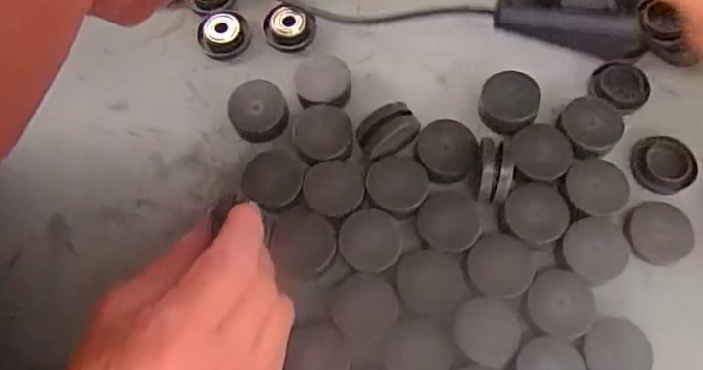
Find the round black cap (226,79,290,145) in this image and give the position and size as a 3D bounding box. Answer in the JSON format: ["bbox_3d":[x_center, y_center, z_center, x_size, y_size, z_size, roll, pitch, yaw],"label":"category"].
[{"bbox_3d":[-0.053,-0.042,0.342,0.033,0.019,0.034,-1,69,2],"label":"round black cap"}]

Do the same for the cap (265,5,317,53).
[{"bbox_3d":[-0.038,-0.097,0.364,0.031,0.014,0.027,0,69,2],"label":"cap"}]

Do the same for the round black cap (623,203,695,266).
[{"bbox_3d":[0.159,0.025,0.304,0.033,0.006,0.033,-1,69,2],"label":"round black cap"}]

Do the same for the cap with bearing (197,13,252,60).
[{"bbox_3d":[-0.080,-0.093,0.365,0.032,0.010,0.029,10,70,6],"label":"cap with bearing"}]

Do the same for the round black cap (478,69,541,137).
[{"bbox_3d":[0.089,-0.046,0.330,0.030,0.011,0.040,17,71,9],"label":"round black cap"}]

